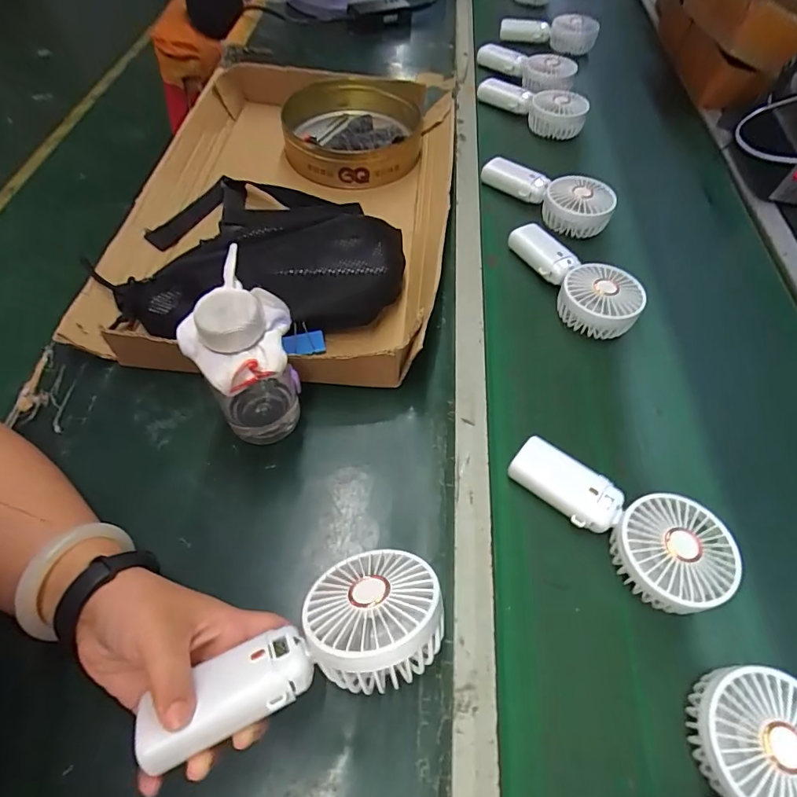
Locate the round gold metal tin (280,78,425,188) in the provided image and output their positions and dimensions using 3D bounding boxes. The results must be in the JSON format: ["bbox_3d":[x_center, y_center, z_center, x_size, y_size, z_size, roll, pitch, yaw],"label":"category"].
[{"bbox_3d":[-0.063,-0.372,0.655,0.186,0.049,0.181,5,57,-1],"label":"round gold metal tin"}]

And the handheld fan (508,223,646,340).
[{"bbox_3d":[0.202,-0.147,0.557,0.079,0.046,0.186,-28,63,-20],"label":"handheld fan"}]

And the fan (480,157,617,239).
[{"bbox_3d":[0.197,-0.278,0.637,0.187,0.050,0.086,30,60,14],"label":"fan"}]

